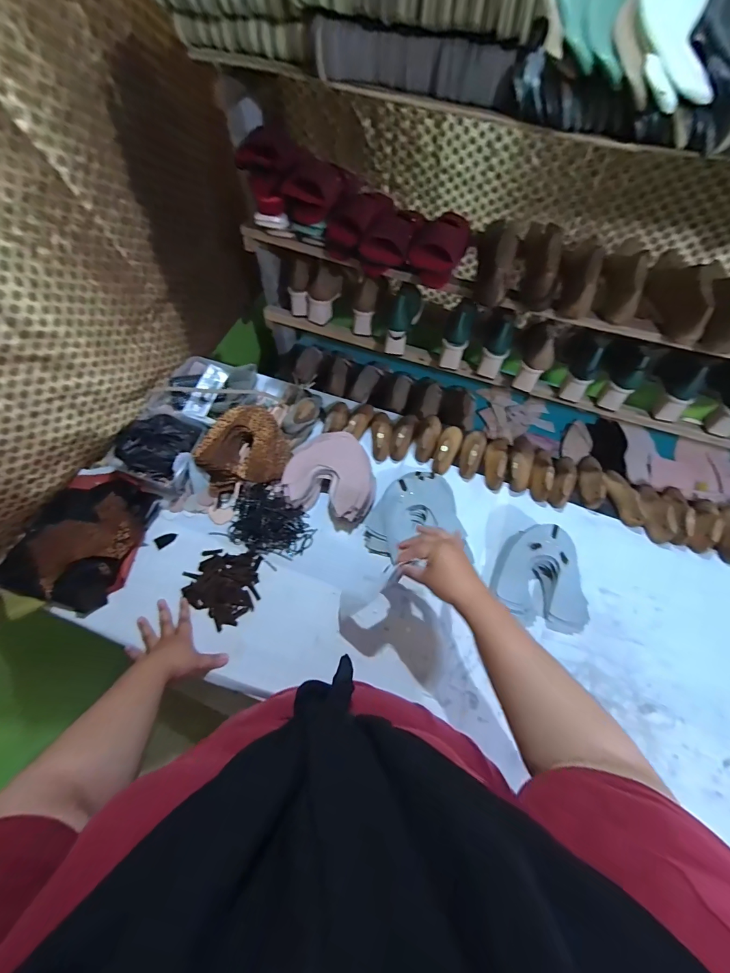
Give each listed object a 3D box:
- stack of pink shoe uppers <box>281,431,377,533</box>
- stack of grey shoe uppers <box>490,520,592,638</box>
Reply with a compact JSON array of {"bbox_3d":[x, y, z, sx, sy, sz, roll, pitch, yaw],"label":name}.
[{"bbox_3d":[-0.066,-0.023,0.827,0.190,0.063,0.193,18,59,9],"label":"stack of pink shoe uppers"},{"bbox_3d":[0.344,0.174,0.717,0.183,0.071,0.187,22,60,11],"label":"stack of grey shoe uppers"}]

